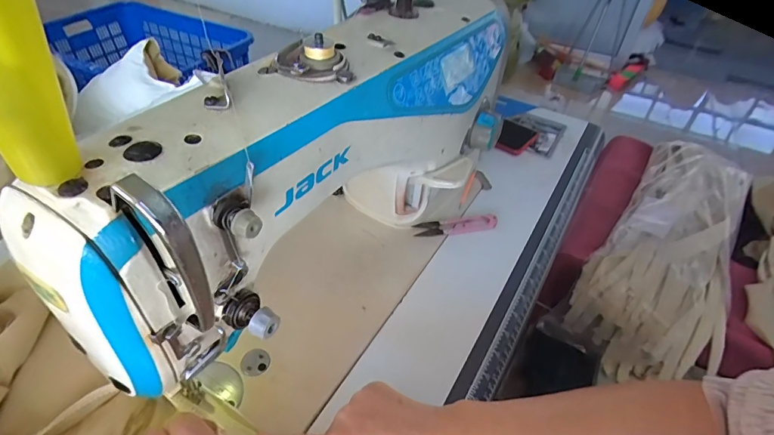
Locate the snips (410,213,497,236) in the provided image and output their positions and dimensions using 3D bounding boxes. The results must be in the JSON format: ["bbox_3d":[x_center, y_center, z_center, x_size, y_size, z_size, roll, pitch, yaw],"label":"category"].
[{"bbox_3d":[0.082,0.008,0.505,0.098,0.015,0.022,-6,44,-11],"label":"snips"}]

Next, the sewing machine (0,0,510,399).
[{"bbox_3d":[-0.014,-0.056,0.384,0.118,0.204,0.468,24,46,20],"label":"sewing machine"}]

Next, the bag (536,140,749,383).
[{"bbox_3d":[0.546,0.068,0.810,0.240,0.167,0.560,33,50,27],"label":"bag"}]

